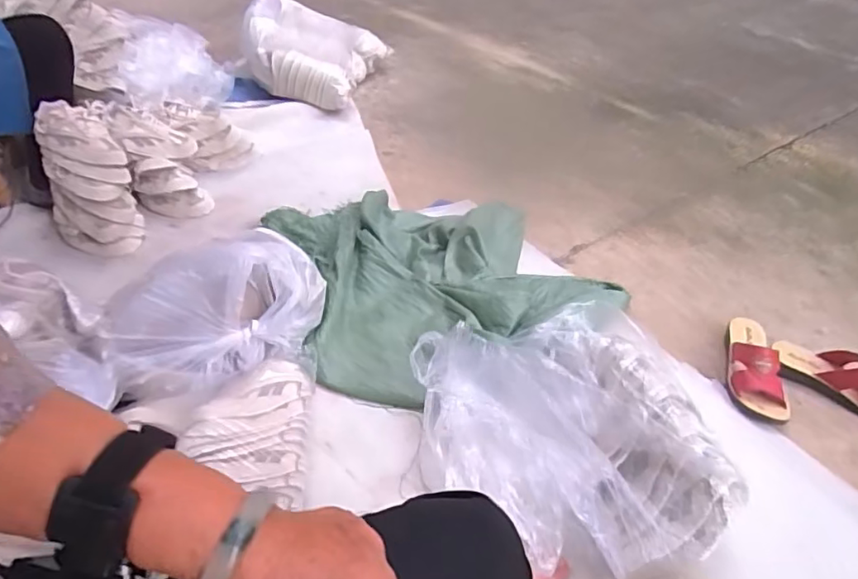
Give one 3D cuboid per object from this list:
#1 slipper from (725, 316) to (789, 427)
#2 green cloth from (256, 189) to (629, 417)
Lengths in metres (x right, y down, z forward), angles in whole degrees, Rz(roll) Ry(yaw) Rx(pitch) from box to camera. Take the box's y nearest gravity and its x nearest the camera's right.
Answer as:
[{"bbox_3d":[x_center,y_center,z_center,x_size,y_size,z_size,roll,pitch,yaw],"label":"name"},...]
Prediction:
[{"bbox_3d":[0.575,0.128,0.994,0.083,0.078,0.228,7,45,12],"label":"slipper"},{"bbox_3d":[0.018,-0.068,1.155,0.609,0.116,0.591,-14,45,-18],"label":"green cloth"}]

